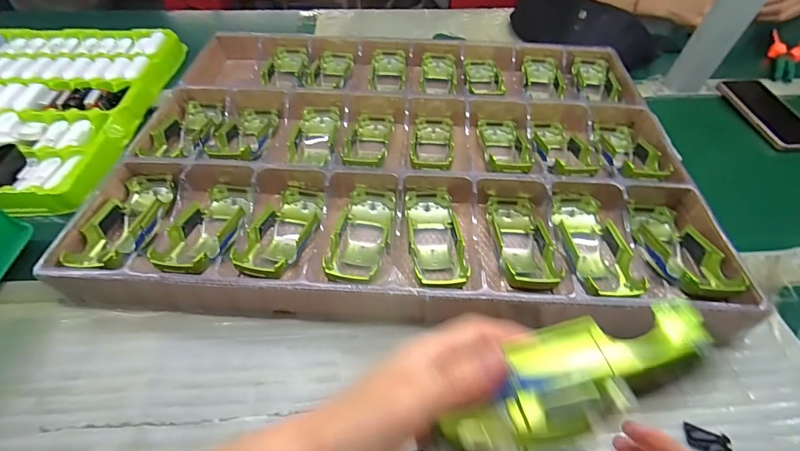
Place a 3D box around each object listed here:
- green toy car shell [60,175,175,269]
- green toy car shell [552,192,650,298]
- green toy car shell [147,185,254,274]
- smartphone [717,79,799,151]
[{"bbox_3d":[-0.287,-0.007,0.390,0.056,0.034,0.131,1,55,0],"label":"green toy car shell"},{"bbox_3d":[0.197,0.016,0.378,0.057,0.038,0.135,-1,55,-1],"label":"green toy car shell"},{"bbox_3d":[-0.198,0.003,0.387,0.074,0.028,0.137,1,37,1],"label":"green toy car shell"},{"bbox_3d":[0.562,-0.172,0.565,0.072,0.015,0.157,-6,53,-6],"label":"smartphone"}]

